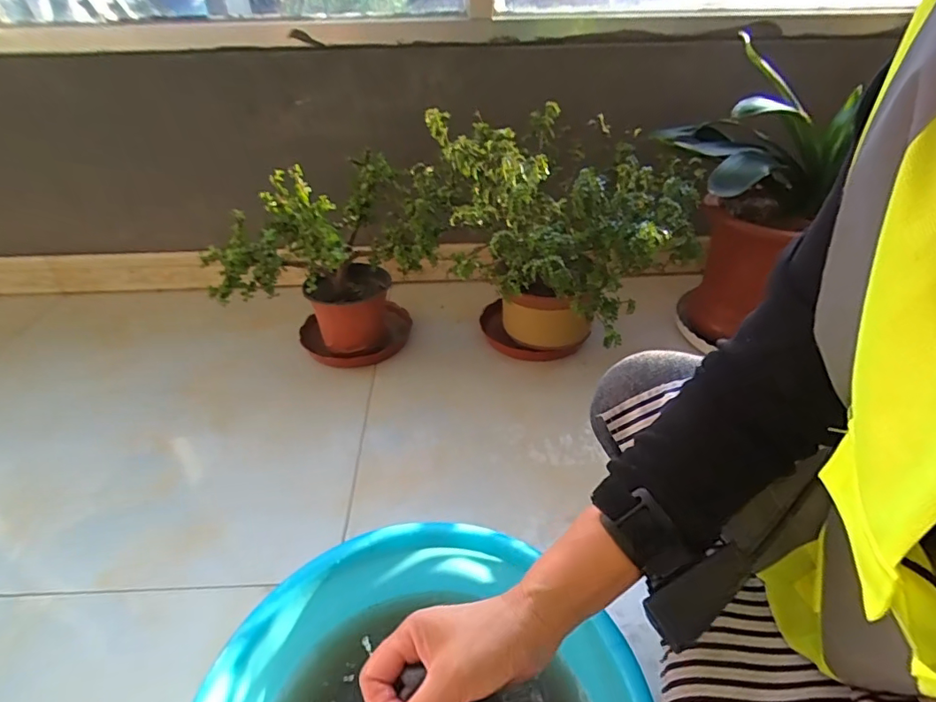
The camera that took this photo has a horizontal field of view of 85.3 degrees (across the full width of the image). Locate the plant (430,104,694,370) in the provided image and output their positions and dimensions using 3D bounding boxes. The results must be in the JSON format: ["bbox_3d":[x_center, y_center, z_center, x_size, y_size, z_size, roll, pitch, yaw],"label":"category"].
[{"bbox_3d":[0.155,-0.152,0.866,0.416,0.392,0.382,-1,34,-4],"label":"plant"}]

